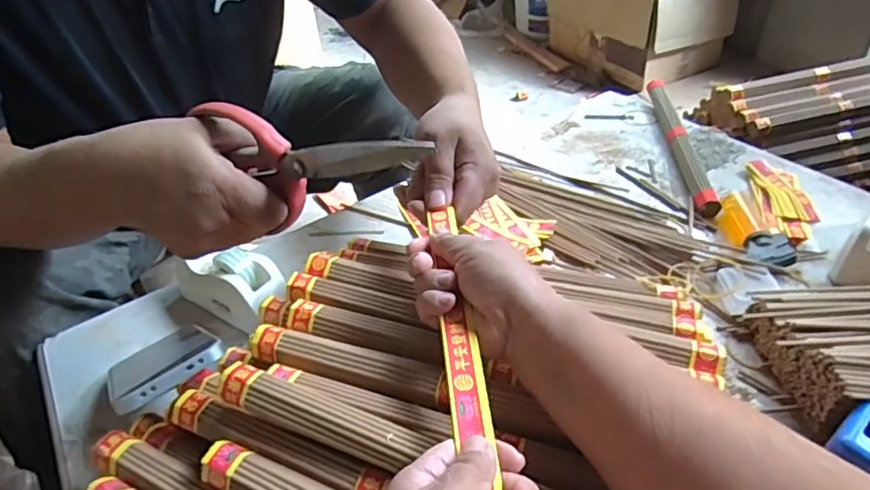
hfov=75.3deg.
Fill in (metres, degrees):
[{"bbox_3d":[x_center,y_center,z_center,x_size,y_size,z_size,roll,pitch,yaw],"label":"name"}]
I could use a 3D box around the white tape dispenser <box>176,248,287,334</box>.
[{"bbox_3d":[-0.197,0.034,0.533,0.119,0.054,0.059,21,46,28],"label":"white tape dispenser"}]

